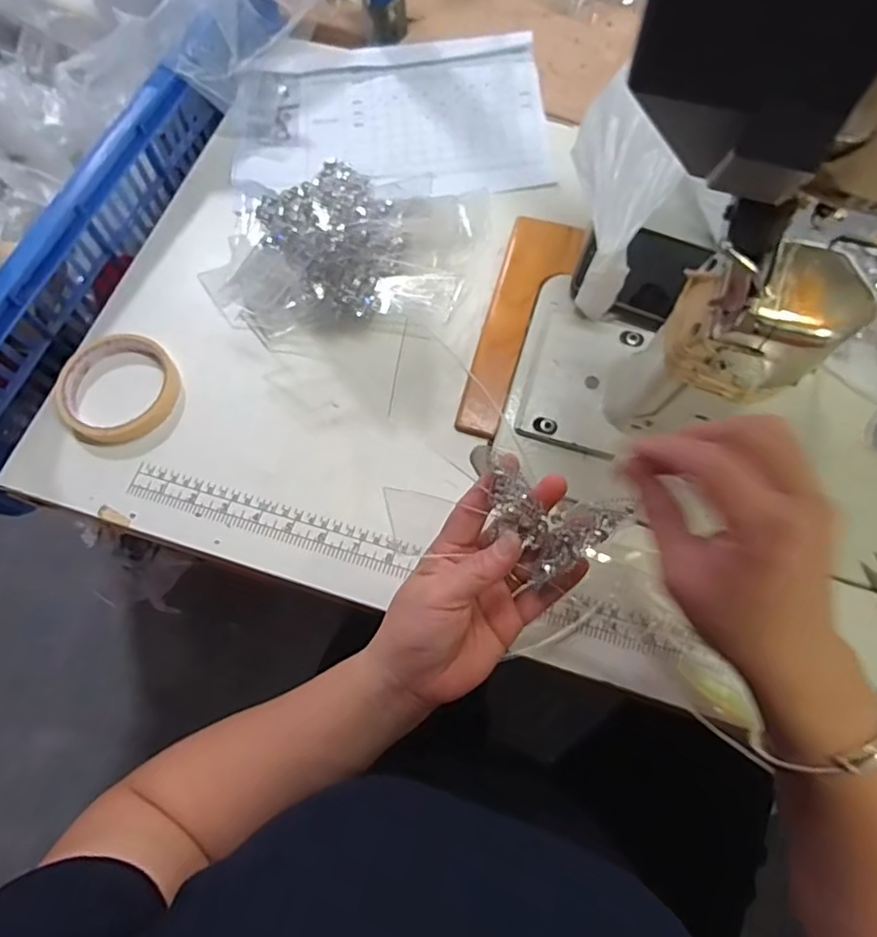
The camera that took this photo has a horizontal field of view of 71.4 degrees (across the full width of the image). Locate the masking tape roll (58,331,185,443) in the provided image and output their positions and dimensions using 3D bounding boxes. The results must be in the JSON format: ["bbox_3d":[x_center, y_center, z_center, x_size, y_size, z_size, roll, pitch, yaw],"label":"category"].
[{"bbox_3d":[-0.253,-0.063,0.483,0.090,0.015,0.089,0,69,1],"label":"masking tape roll"}]

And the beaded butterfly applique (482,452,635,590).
[{"bbox_3d":[0.059,0.034,0.348,0.080,0.014,0.059,20,106,-6],"label":"beaded butterfly applique"}]

